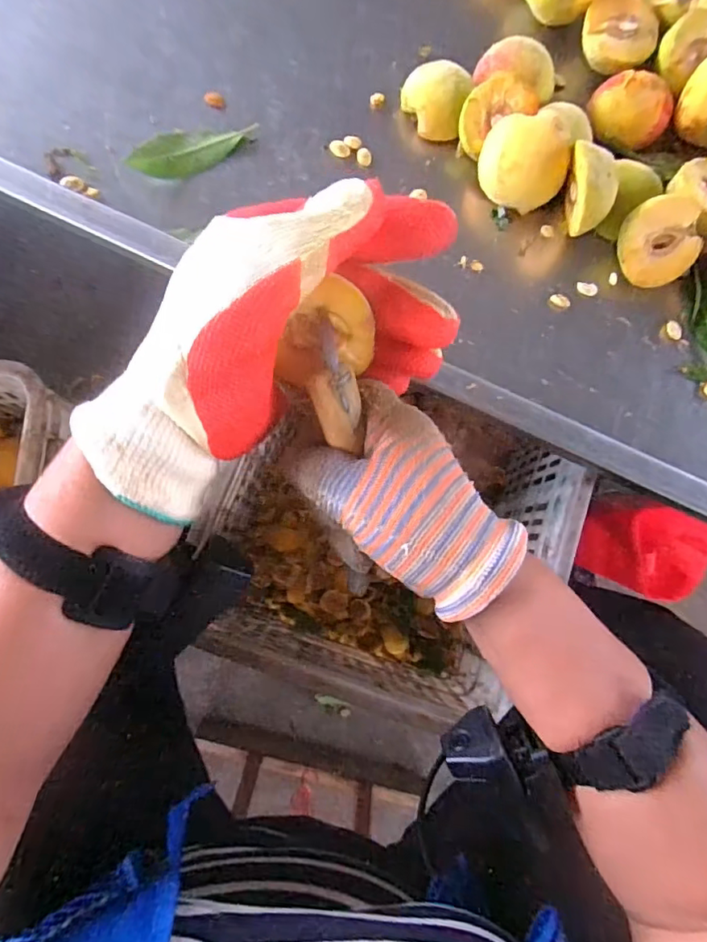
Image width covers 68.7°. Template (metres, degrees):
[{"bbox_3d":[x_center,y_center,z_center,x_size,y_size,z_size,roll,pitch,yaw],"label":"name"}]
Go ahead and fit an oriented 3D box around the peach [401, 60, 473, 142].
[{"bbox_3d":[0.063,-0.291,0.406,0.049,0.029,0.048,15,85,1],"label":"peach"}]

